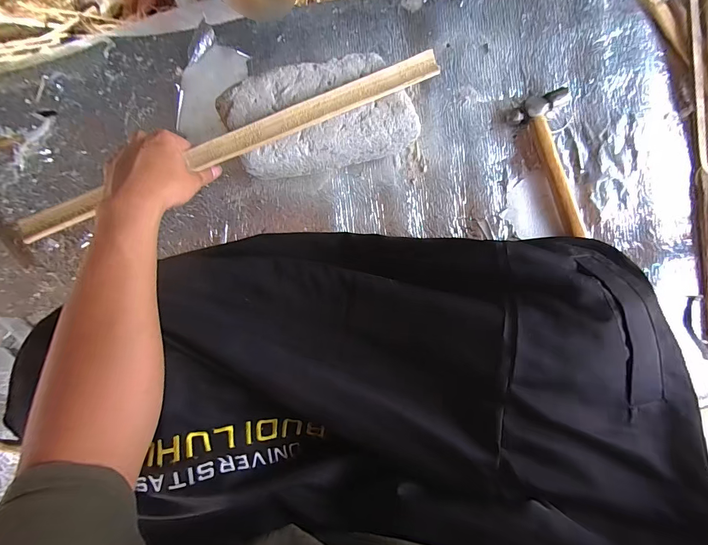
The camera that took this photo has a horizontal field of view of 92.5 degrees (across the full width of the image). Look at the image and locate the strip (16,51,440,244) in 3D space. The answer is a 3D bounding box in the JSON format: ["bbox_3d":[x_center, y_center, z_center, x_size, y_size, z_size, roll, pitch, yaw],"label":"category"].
[{"bbox_3d":[-0.150,-0.149,0.404,0.523,0.017,0.032,-22,87,1],"label":"strip"}]

